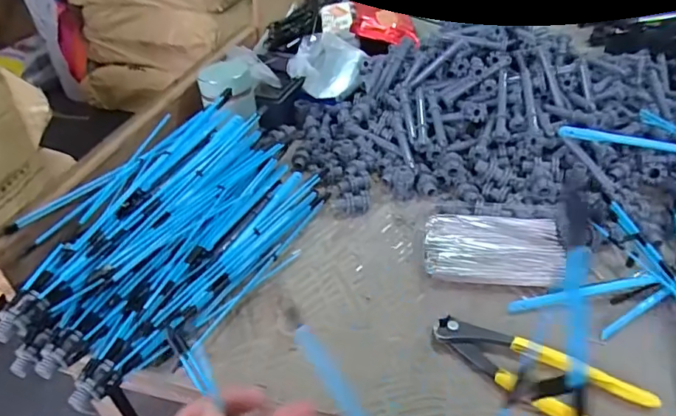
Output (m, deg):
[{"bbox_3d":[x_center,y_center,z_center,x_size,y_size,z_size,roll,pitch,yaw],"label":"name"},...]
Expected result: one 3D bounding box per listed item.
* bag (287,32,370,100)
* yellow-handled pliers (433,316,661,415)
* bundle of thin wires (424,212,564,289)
[{"bbox_3d":[-0.008,-0.205,0.709,0.097,0.045,0.123,4,40,10],"label":"bag"},{"bbox_3d":[0.151,0.131,0.389,0.165,0.013,0.059,18,44,25],"label":"yellow-handled pliers"},{"bbox_3d":[0.152,0.040,0.492,0.130,0.019,0.085,2,40,7],"label":"bundle of thin wires"}]

